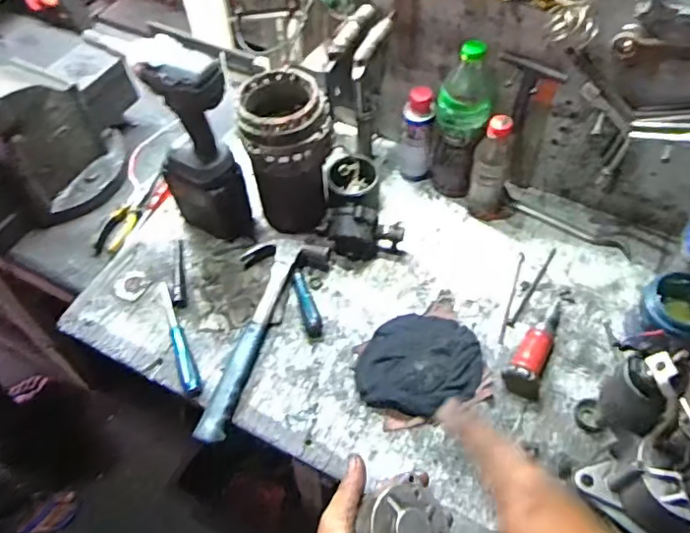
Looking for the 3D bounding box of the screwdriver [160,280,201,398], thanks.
[{"bbox_3d":[-0.246,0.102,0.832,0.024,0.030,0.194,-21,58,-13],"label":"screwdriver"}]

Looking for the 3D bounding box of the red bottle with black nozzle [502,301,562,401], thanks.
[{"bbox_3d":[0.273,0.101,0.792,0.051,0.053,0.159,25,60,17],"label":"red bottle with black nozzle"}]

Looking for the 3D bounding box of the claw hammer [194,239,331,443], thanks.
[{"bbox_3d":[-0.147,0.086,0.825,0.117,0.032,0.321,21,59,14],"label":"claw hammer"}]

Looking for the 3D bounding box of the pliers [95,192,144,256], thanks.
[{"bbox_3d":[-0.384,-0.083,0.991,0.048,0.025,0.149,11,57,8],"label":"pliers"}]

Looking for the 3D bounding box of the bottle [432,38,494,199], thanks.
[{"bbox_3d":[0.179,-0.217,0.872,0.076,0.258,0.073,12,57,9],"label":"bottle"}]

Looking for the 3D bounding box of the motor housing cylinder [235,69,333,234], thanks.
[{"bbox_3d":[-0.084,-0.173,0.887,0.121,0.235,0.128,0,56,1],"label":"motor housing cylinder"}]

